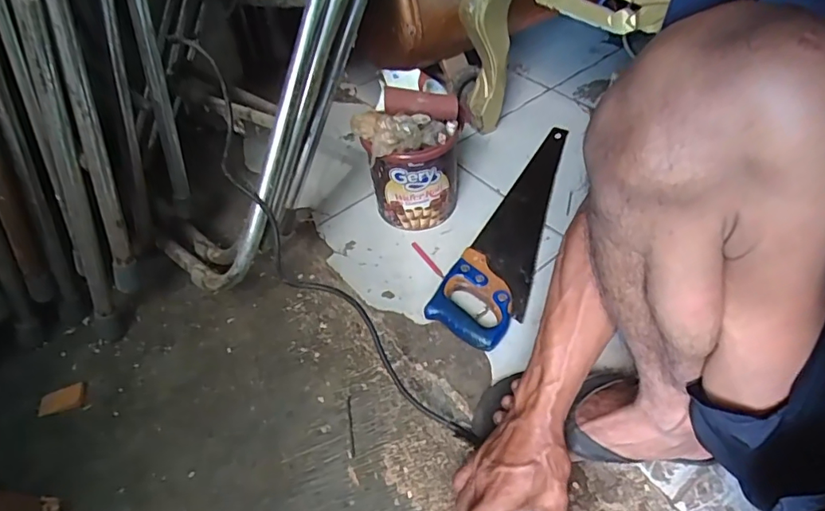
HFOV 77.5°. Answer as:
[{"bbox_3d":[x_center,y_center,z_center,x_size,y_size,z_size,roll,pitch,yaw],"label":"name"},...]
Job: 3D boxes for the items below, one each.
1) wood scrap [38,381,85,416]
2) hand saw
[{"bbox_3d":[-0.440,0.181,0.647,0.051,0.007,0.036,-17,50,-8],"label":"wood scrap"},{"bbox_3d":[0.157,-0.065,0.801,0.115,0.032,0.483,15,53,17],"label":"hand saw"}]

